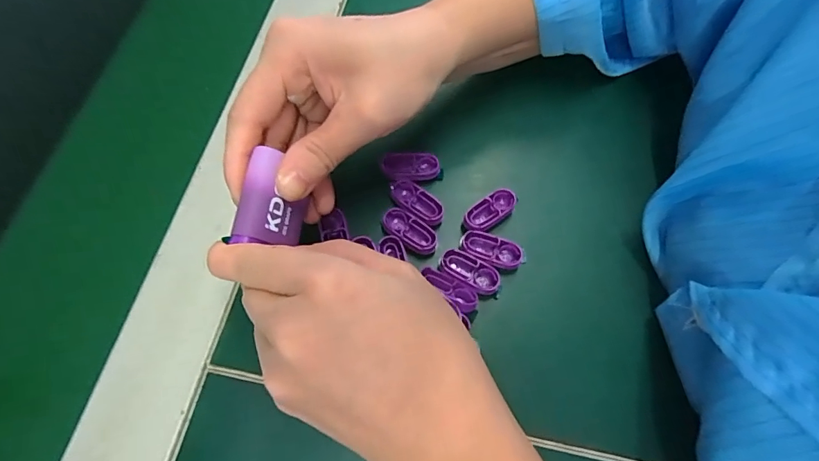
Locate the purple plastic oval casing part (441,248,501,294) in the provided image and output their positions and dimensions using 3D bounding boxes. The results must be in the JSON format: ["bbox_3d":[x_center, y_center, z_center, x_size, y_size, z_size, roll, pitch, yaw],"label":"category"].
[{"bbox_3d":[0.033,0.022,0.240,0.032,0.004,0.017,25,70,12],"label":"purple plastic oval casing part"}]

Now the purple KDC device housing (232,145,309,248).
[{"bbox_3d":[-0.063,-0.013,0.203,0.024,0.023,0.039,0,67,2],"label":"purple KDC device housing"}]

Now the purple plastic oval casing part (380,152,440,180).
[{"bbox_3d":[0.001,-0.038,0.266,0.034,0.006,0.014,1,66,-11],"label":"purple plastic oval casing part"}]

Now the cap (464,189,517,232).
[{"bbox_3d":[0.046,-0.012,0.254,0.034,0.004,0.016,-35,70,-13],"label":"cap"}]

